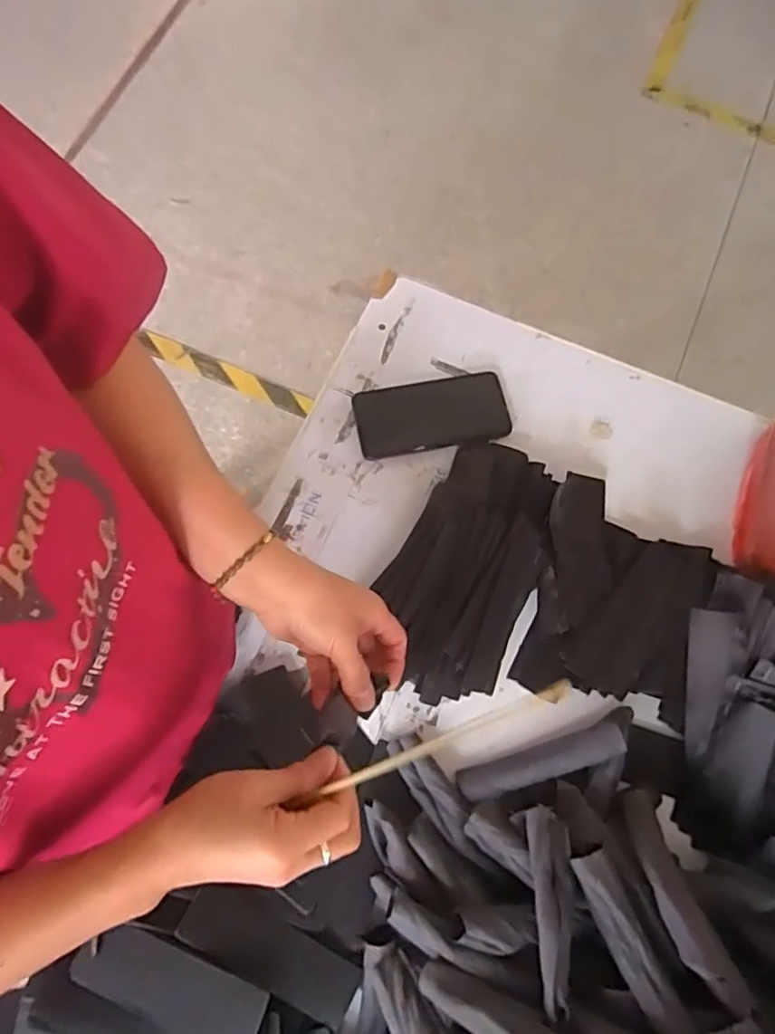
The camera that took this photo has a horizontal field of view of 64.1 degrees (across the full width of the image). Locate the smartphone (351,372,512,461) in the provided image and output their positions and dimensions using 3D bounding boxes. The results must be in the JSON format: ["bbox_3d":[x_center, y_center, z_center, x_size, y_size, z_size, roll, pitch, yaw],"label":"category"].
[{"bbox_3d":[0.048,-0.111,0.673,0.163,0.009,0.081,-10,73,-4],"label":"smartphone"}]

